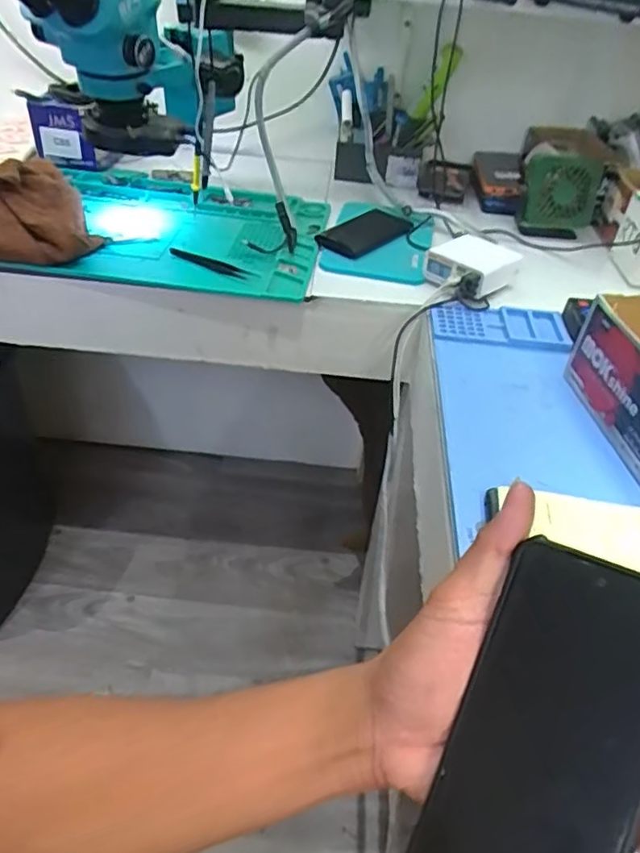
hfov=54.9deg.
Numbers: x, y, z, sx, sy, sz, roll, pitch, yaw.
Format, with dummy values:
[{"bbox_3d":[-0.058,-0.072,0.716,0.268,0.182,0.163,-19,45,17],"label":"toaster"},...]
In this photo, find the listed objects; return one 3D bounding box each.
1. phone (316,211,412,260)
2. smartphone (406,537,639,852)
[{"bbox_3d":[0.062,-0.272,0.857,0.066,0.018,0.123,32,51,30],"label":"phone"},{"bbox_3d":[0.094,0.132,0.253,0.076,0.006,0.159,18,84,40],"label":"smartphone"}]

